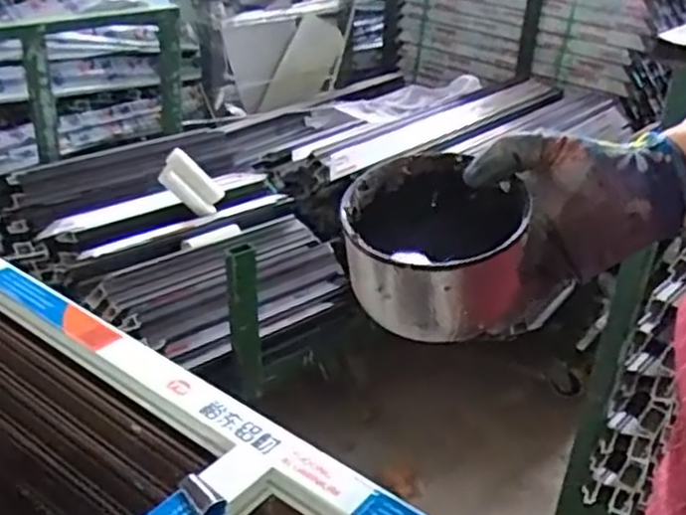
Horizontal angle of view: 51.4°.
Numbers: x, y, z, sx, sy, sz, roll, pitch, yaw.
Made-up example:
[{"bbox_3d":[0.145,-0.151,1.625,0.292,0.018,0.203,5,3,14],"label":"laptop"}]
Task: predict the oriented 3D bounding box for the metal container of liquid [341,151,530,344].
[{"bbox_3d":[0.048,-0.005,0.402,0.091,0.070,0.104,4,30,2],"label":"metal container of liquid"}]

